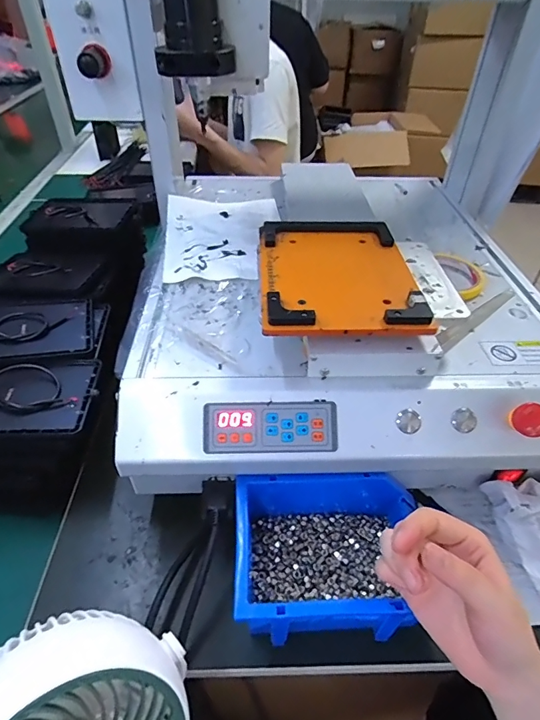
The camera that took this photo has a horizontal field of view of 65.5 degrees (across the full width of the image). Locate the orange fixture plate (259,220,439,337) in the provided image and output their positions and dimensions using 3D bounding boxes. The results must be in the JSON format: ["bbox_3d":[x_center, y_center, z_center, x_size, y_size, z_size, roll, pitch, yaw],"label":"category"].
[{"bbox_3d":[0.066,-0.095,0.435,0.149,0.022,0.210,-1,43,-3],"label":"orange fixture plate"}]

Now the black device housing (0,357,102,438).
[{"bbox_3d":[-0.275,0.036,0.448,0.162,0.021,0.114,-4,43,-6],"label":"black device housing"}]

